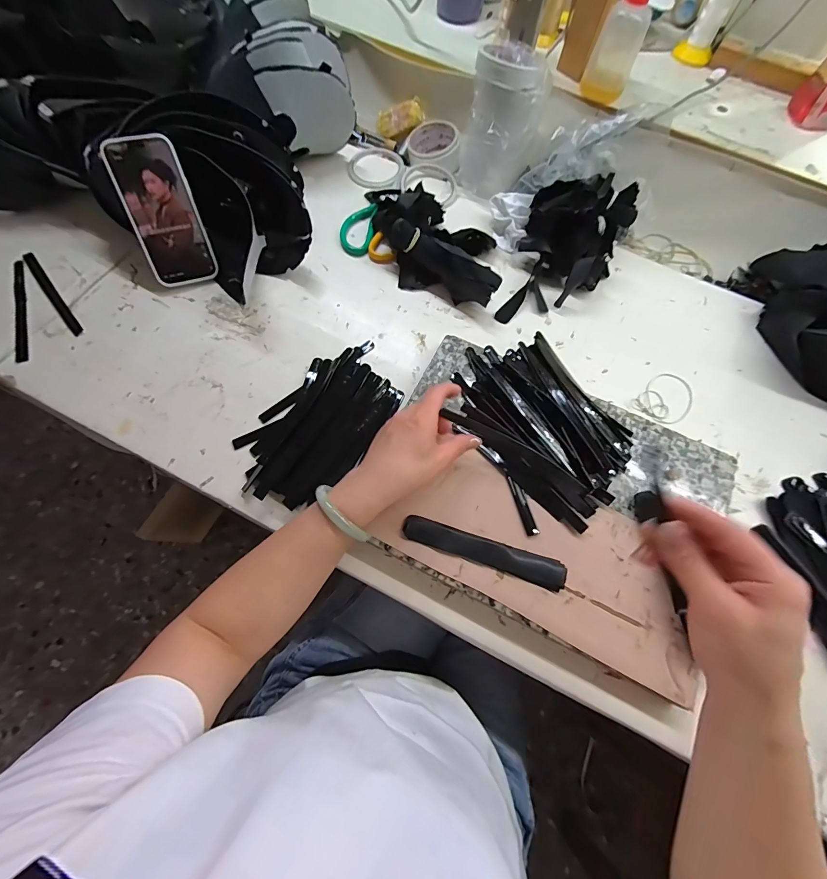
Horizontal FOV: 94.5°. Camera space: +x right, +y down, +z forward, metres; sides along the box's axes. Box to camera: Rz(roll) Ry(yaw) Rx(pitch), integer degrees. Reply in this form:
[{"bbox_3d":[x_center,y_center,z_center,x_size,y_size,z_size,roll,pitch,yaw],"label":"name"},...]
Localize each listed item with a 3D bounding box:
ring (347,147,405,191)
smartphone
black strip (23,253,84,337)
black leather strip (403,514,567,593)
[{"bbox_3d":[-0.058,-0.456,0.639,0.095,0.016,0.110,12,68,2],"label":"ring"},{"bbox_3d":[-0.330,-0.296,0.505,0.083,0.016,0.167,-16,114,-9],"label":"smartphone"},{"bbox_3d":[-0.495,-0.199,0.525,0.016,0.011,0.161,-38,74,-16],"label":"black strip"},{"bbox_3d":[0.073,0.115,0.397,0.168,0.008,0.028,18,68,5],"label":"black leather strip"}]

